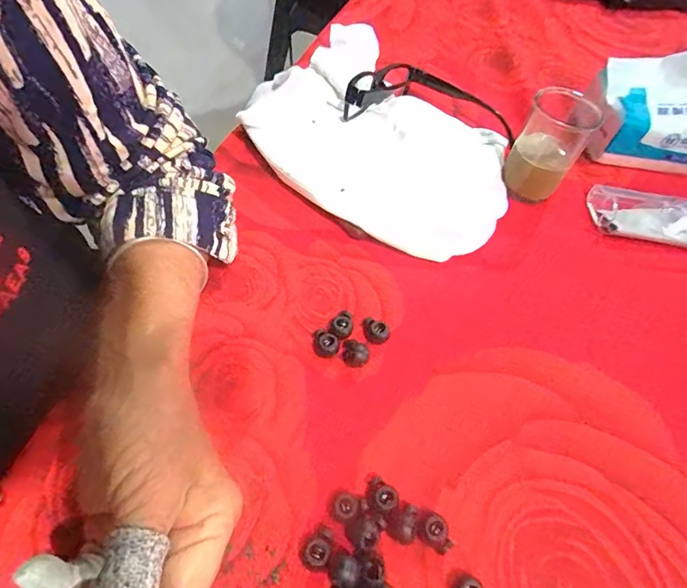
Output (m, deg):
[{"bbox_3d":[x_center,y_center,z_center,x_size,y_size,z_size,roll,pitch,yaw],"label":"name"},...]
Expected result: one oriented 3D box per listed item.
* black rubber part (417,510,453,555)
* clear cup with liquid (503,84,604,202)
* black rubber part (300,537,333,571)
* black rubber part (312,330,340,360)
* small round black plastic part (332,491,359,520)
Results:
[{"bbox_3d":[0.048,0.125,0.234,0.021,0.010,0.014,34,59,18],"label":"black rubber part"},{"bbox_3d":[0.168,-0.119,0.371,0.049,0.079,0.059,27,57,14],"label":"clear cup with liquid"},{"bbox_3d":[-0.013,0.130,0.224,0.015,0.012,0.014,22,56,10],"label":"black rubber part"},{"bbox_3d":[-0.011,0.033,0.292,0.016,0.010,0.015,2,55,-3],"label":"black rubber part"},{"bbox_3d":[0.000,0.112,0.237,0.013,0.011,0.012,2,55,-3],"label":"small round black plastic part"}]

